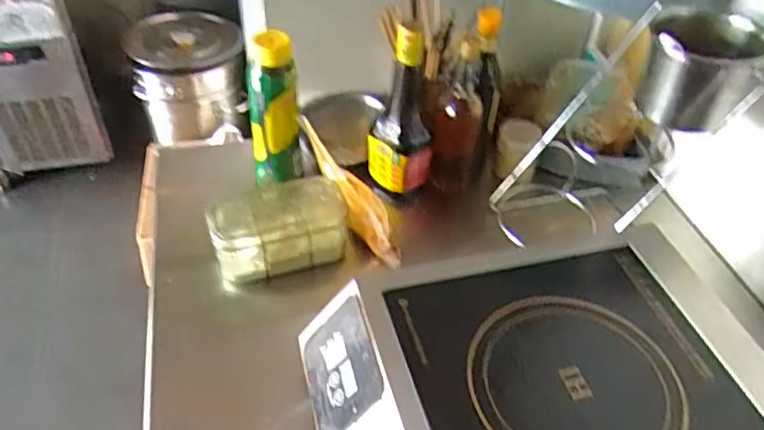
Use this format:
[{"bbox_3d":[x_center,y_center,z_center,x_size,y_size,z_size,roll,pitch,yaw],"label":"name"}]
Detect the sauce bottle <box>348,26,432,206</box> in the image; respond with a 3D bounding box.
[{"bbox_3d":[0.026,-0.141,0.908,0.098,0.270,0.090,-6,44,-9],"label":"sauce bottle"}]

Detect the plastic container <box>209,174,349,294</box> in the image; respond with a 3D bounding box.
[{"bbox_3d":[-0.141,0.024,0.847,0.179,0.087,0.103,-8,44,-11],"label":"plastic container"}]

